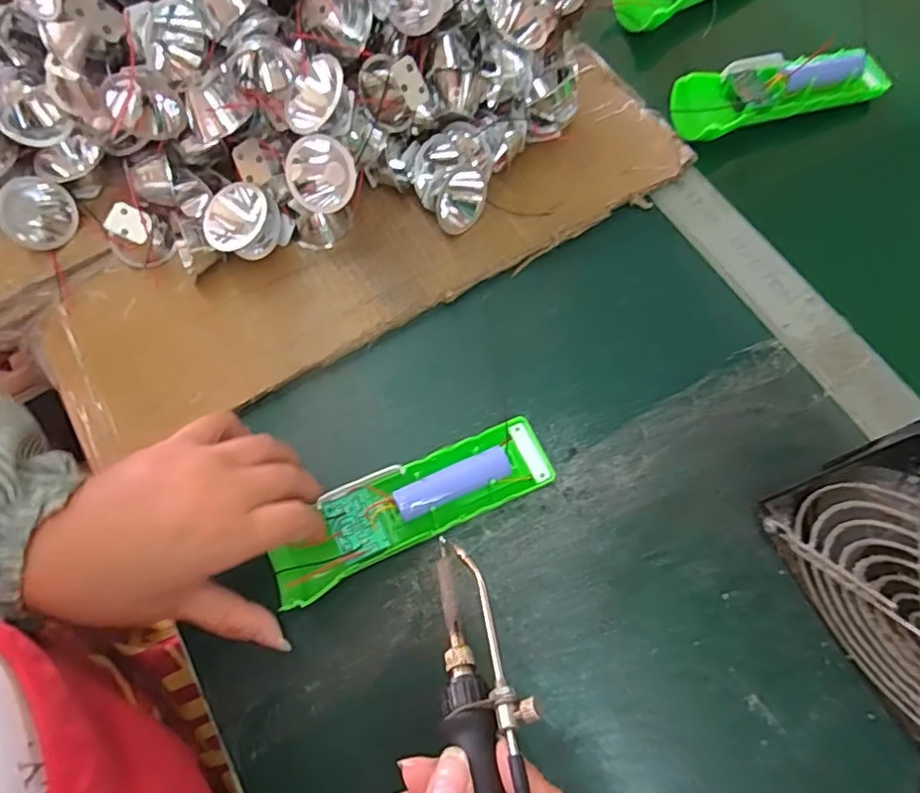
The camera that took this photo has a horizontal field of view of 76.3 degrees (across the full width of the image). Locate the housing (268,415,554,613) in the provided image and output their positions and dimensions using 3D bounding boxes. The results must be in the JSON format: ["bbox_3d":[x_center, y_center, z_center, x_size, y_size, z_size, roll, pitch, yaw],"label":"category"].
[{"bbox_3d":[-0.025,0.057,0.318,0.158,0.019,0.045,-25,71,-14],"label":"housing"}]

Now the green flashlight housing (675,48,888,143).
[{"bbox_3d":[0.233,-0.228,0.428,0.173,0.018,0.050,-16,69,-5],"label":"green flashlight housing"}]

